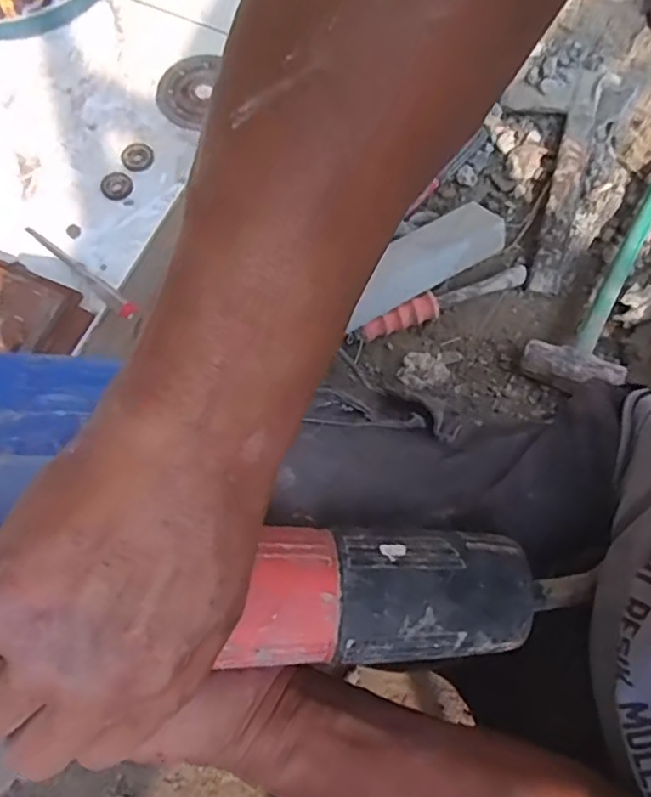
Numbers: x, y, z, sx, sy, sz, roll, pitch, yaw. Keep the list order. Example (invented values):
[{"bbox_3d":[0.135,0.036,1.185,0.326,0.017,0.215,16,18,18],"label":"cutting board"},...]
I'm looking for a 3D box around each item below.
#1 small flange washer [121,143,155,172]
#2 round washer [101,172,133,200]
[{"bbox_3d":[-0.185,-0.239,0.638,0.031,0.004,0.030,0,70,0],"label":"small flange washer"},{"bbox_3d":[-0.201,-0.204,0.624,0.030,0.004,0.030,32,73,10],"label":"round washer"}]

